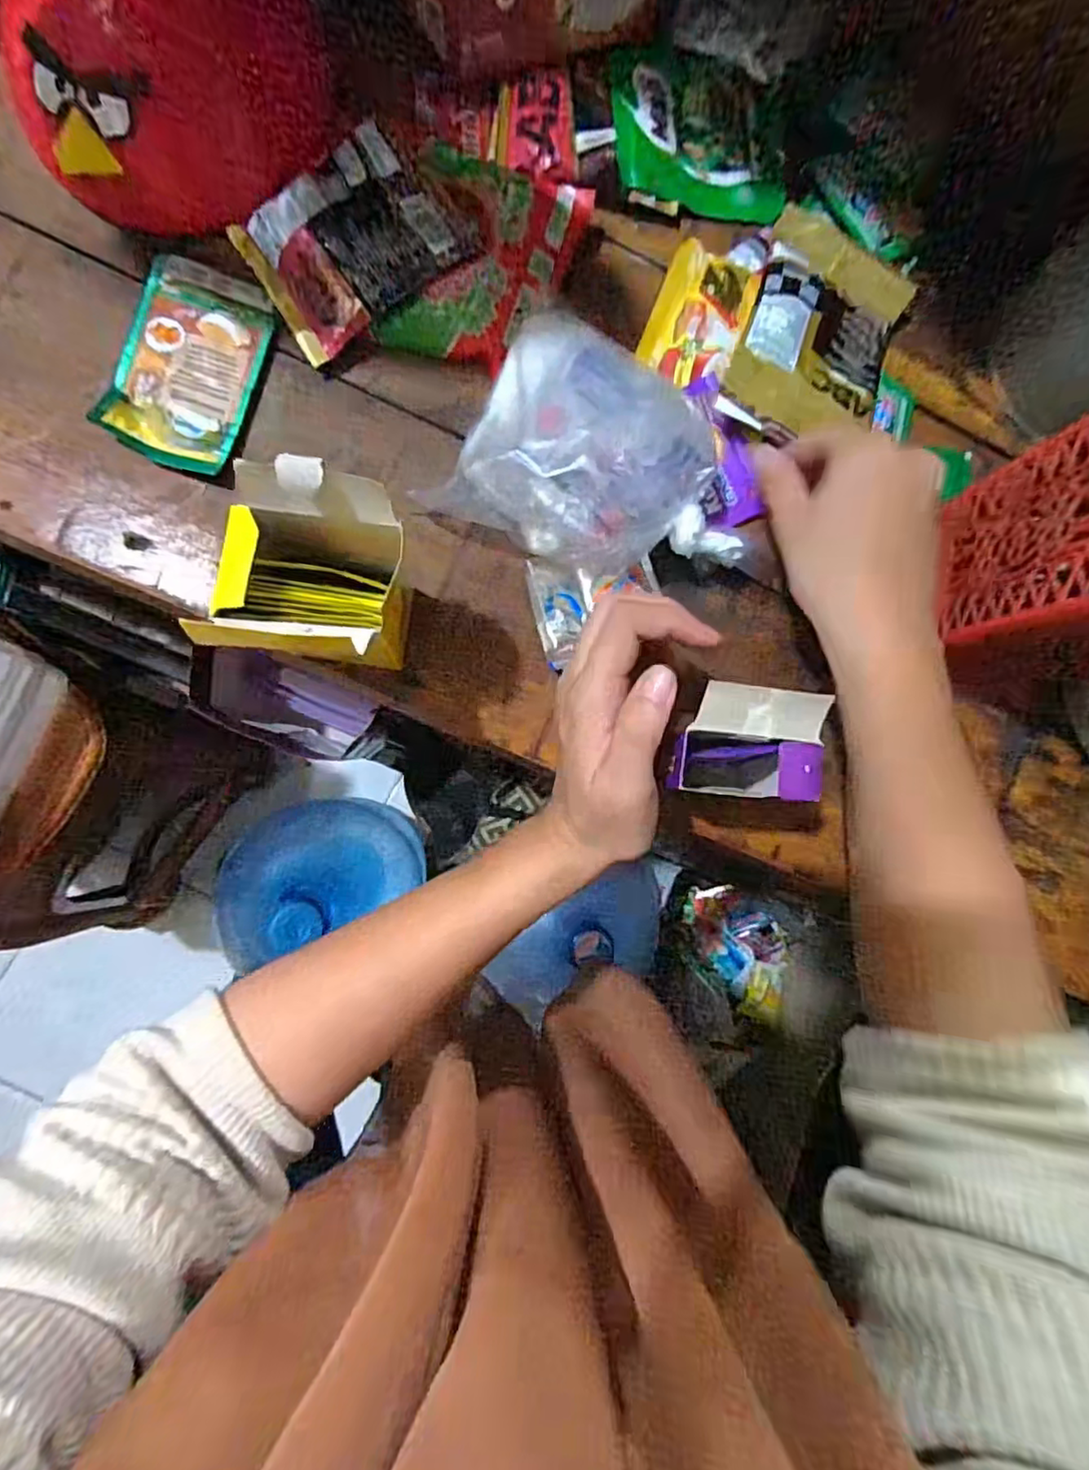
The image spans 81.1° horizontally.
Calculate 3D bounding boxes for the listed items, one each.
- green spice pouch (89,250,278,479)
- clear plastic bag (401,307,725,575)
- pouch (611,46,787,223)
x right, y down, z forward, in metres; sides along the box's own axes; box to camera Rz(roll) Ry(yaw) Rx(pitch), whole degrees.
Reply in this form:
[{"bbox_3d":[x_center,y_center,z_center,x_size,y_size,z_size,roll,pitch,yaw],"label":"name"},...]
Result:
[{"bbox_3d":[-0.176,-0.184,0.313,0.062,0.008,0.101,16,87,-7],"label":"green spice pouch"},{"bbox_3d":[0.019,-0.140,0.312,0.115,0.056,0.113,33,85,-5],"label":"clear plastic bag"},{"bbox_3d":[0.088,-0.340,0.359,0.102,0.019,0.081,-1,89,-7],"label":"pouch"}]

